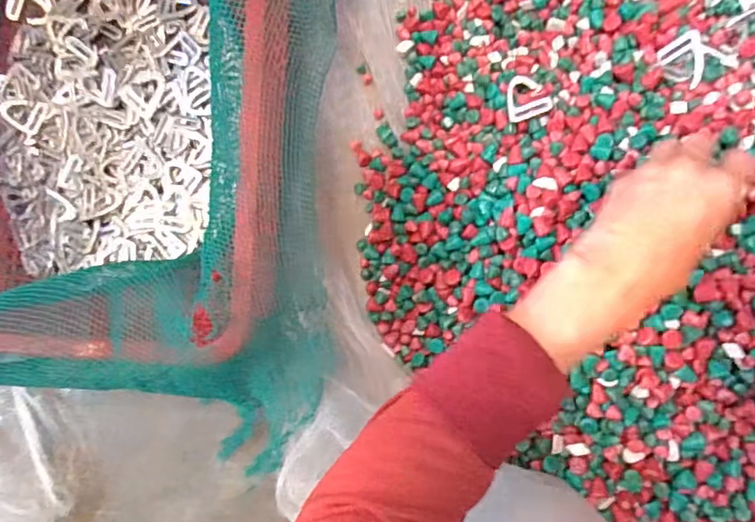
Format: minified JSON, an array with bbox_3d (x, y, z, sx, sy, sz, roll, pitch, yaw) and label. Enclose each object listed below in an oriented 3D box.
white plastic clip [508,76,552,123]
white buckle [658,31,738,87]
[{"bbox_3d":[0.124,-0.139,0.462,0.037,0.008,0.040,-19,77,0],"label":"white plastic clip"},{"bbox_3d":[0.255,-0.163,0.436,0.039,0.021,0.042,-32,83,9],"label":"white buckle"}]

